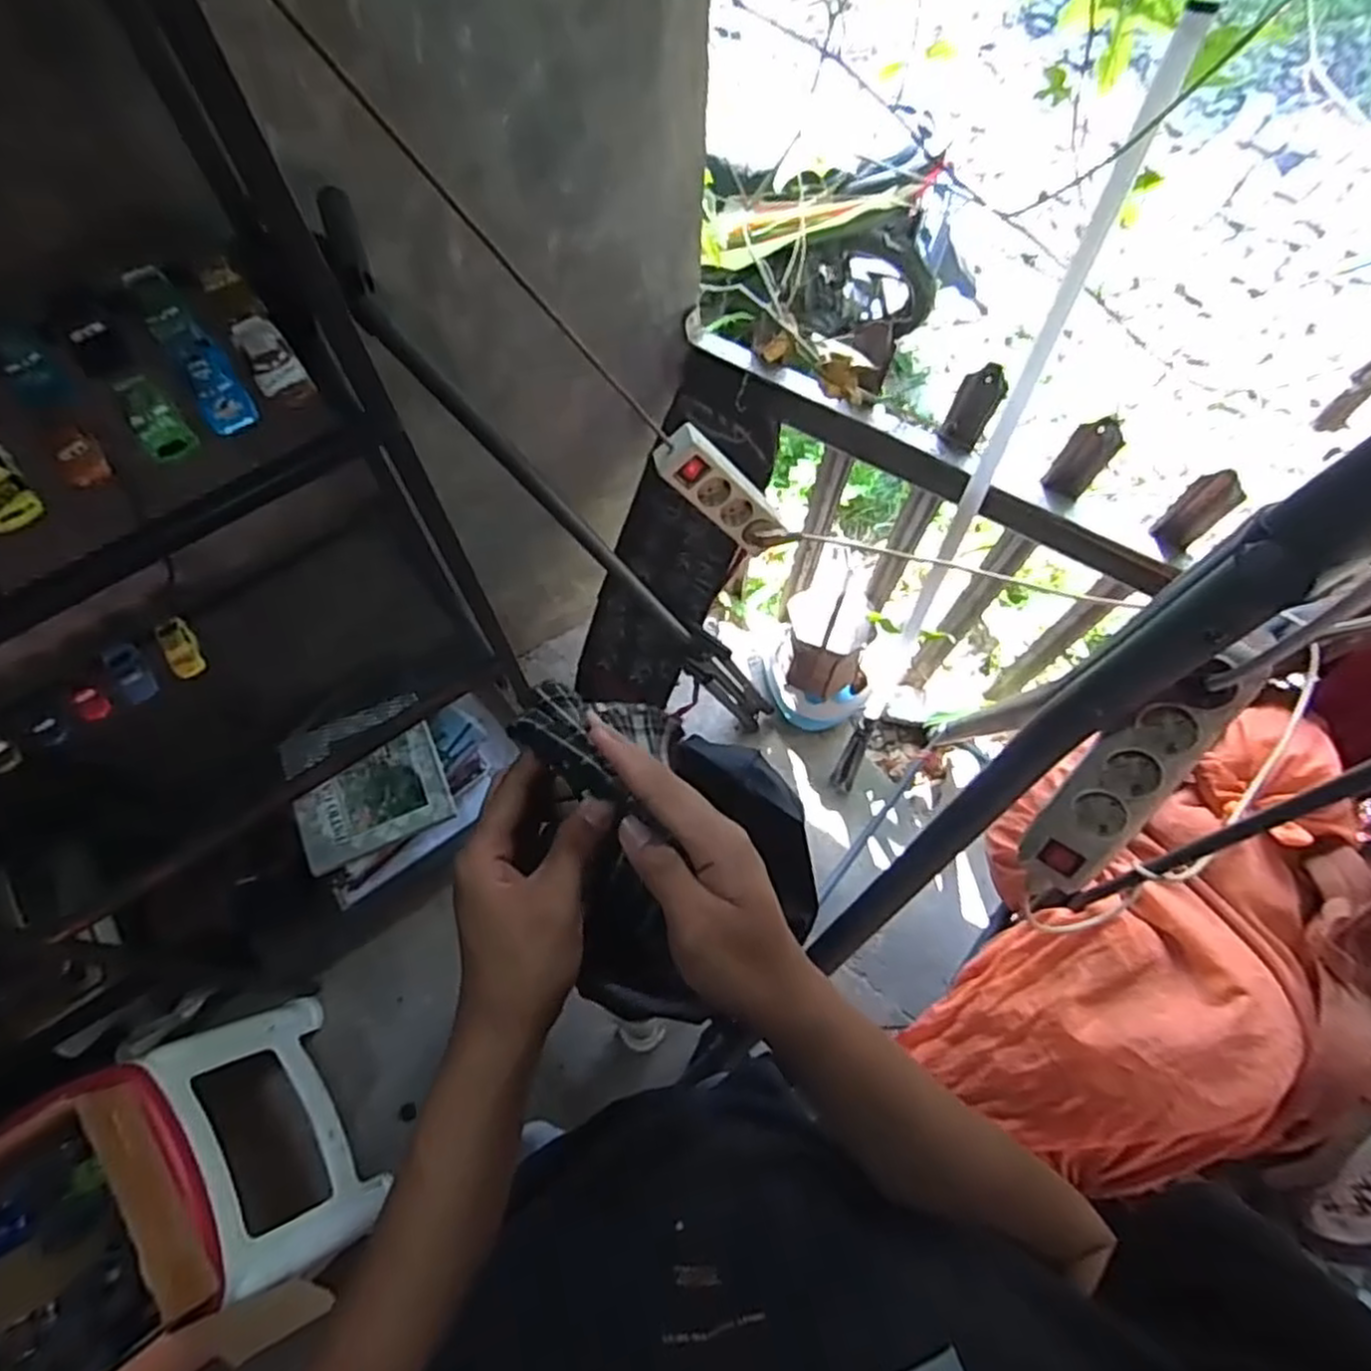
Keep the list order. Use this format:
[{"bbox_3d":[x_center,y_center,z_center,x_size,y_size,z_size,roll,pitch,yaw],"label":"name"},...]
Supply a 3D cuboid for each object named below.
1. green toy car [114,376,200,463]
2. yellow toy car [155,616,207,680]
[{"bbox_3d":[-0.400,-0.201,0.555,0.034,0.021,0.079,-42,76,-16],"label":"green toy car"},{"bbox_3d":[-0.616,-0.046,0.910,0.032,0.026,0.075,-24,91,-11],"label":"yellow toy car"}]

